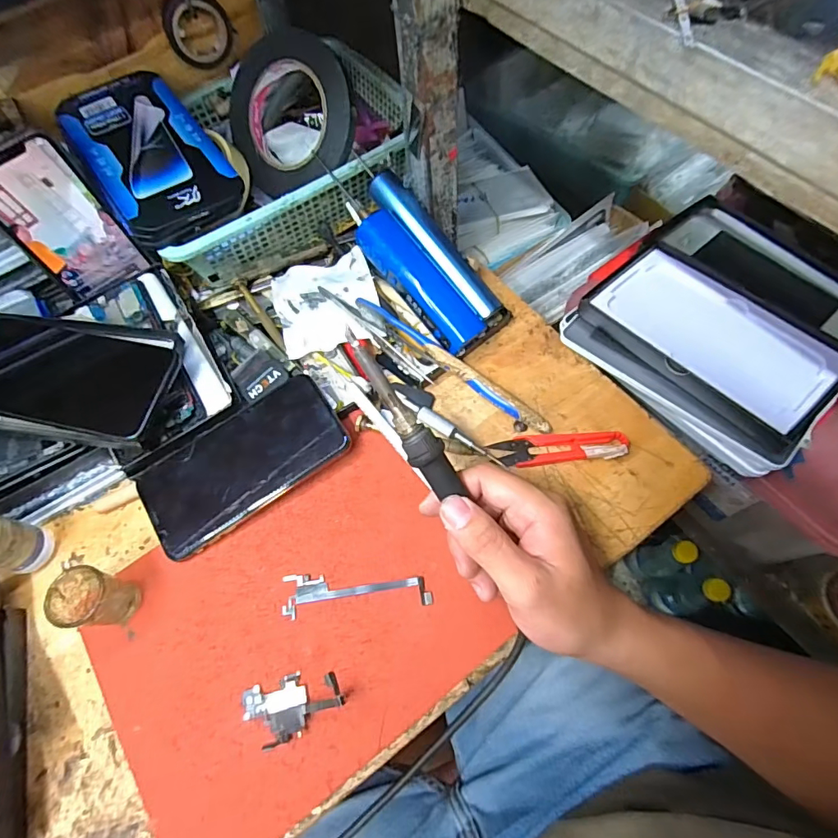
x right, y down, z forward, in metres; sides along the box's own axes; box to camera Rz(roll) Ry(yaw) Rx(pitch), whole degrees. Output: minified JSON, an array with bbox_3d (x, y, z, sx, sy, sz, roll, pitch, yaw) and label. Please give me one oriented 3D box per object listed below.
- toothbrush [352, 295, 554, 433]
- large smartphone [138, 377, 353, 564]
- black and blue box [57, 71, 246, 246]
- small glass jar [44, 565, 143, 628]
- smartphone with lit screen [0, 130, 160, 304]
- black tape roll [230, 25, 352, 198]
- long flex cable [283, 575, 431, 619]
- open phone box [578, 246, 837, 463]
[{"bbox_3d":[0.026,-0.044,0.388,0.181,0.017,0.014,37,74,11],"label":"toothbrush"},{"bbox_3d":[-0.132,0.031,0.363,0.151,0.015,0.071,-34,67,-11],"label":"large smartphone"},{"bbox_3d":[-0.230,-0.227,0.419,0.101,0.025,0.166,-34,67,-11],"label":"black and blue box"},{"bbox_3d":[-0.218,0.121,0.330,0.039,0.048,0.036,-2,65,4],"label":"small glass jar"},{"bbox_3d":[-0.293,-0.159,0.404,0.072,0.129,0.013,-43,58,-15],"label":"smartphone with lit screen"},{"bbox_3d":[-0.114,-0.273,0.429,0.119,0.016,0.122,-10,103,23],"label":"black tape roll"},{"bbox_3d":[-0.043,0.118,0.335,0.101,0.010,0.028,-7,65,1],"label":"long flex cable"},{"bbox_3d":[0.228,-0.063,0.381,0.104,0.019,0.180,-38,64,-11],"label":"open phone box"}]

